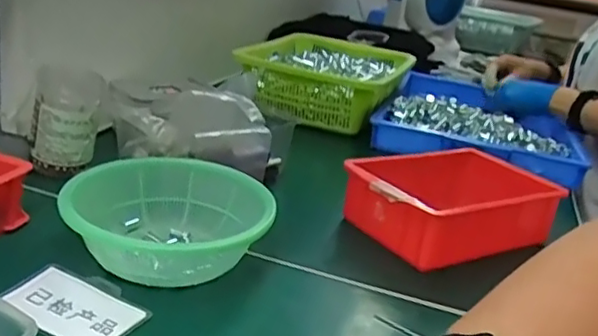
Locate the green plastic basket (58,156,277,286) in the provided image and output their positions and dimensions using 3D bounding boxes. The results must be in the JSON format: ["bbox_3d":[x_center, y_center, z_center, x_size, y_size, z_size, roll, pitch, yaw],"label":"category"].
[{"bbox_3d":[-0.104,0.044,0.509,0.154,0.059,0.162,14,20,11],"label":"green plastic basket"}]

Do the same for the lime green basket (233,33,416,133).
[{"bbox_3d":[0.051,-0.151,1.024,0.229,0.086,0.325,14,20,10],"label":"lime green basket"}]

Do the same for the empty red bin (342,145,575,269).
[{"bbox_3d":[0.154,0.033,0.625,0.202,0.063,0.138,-4,24,-34],"label":"empty red bin"}]

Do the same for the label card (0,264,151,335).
[{"bbox_3d":[-0.156,0.095,0.427,0.095,0.005,0.065,17,24,20],"label":"label card"}]

